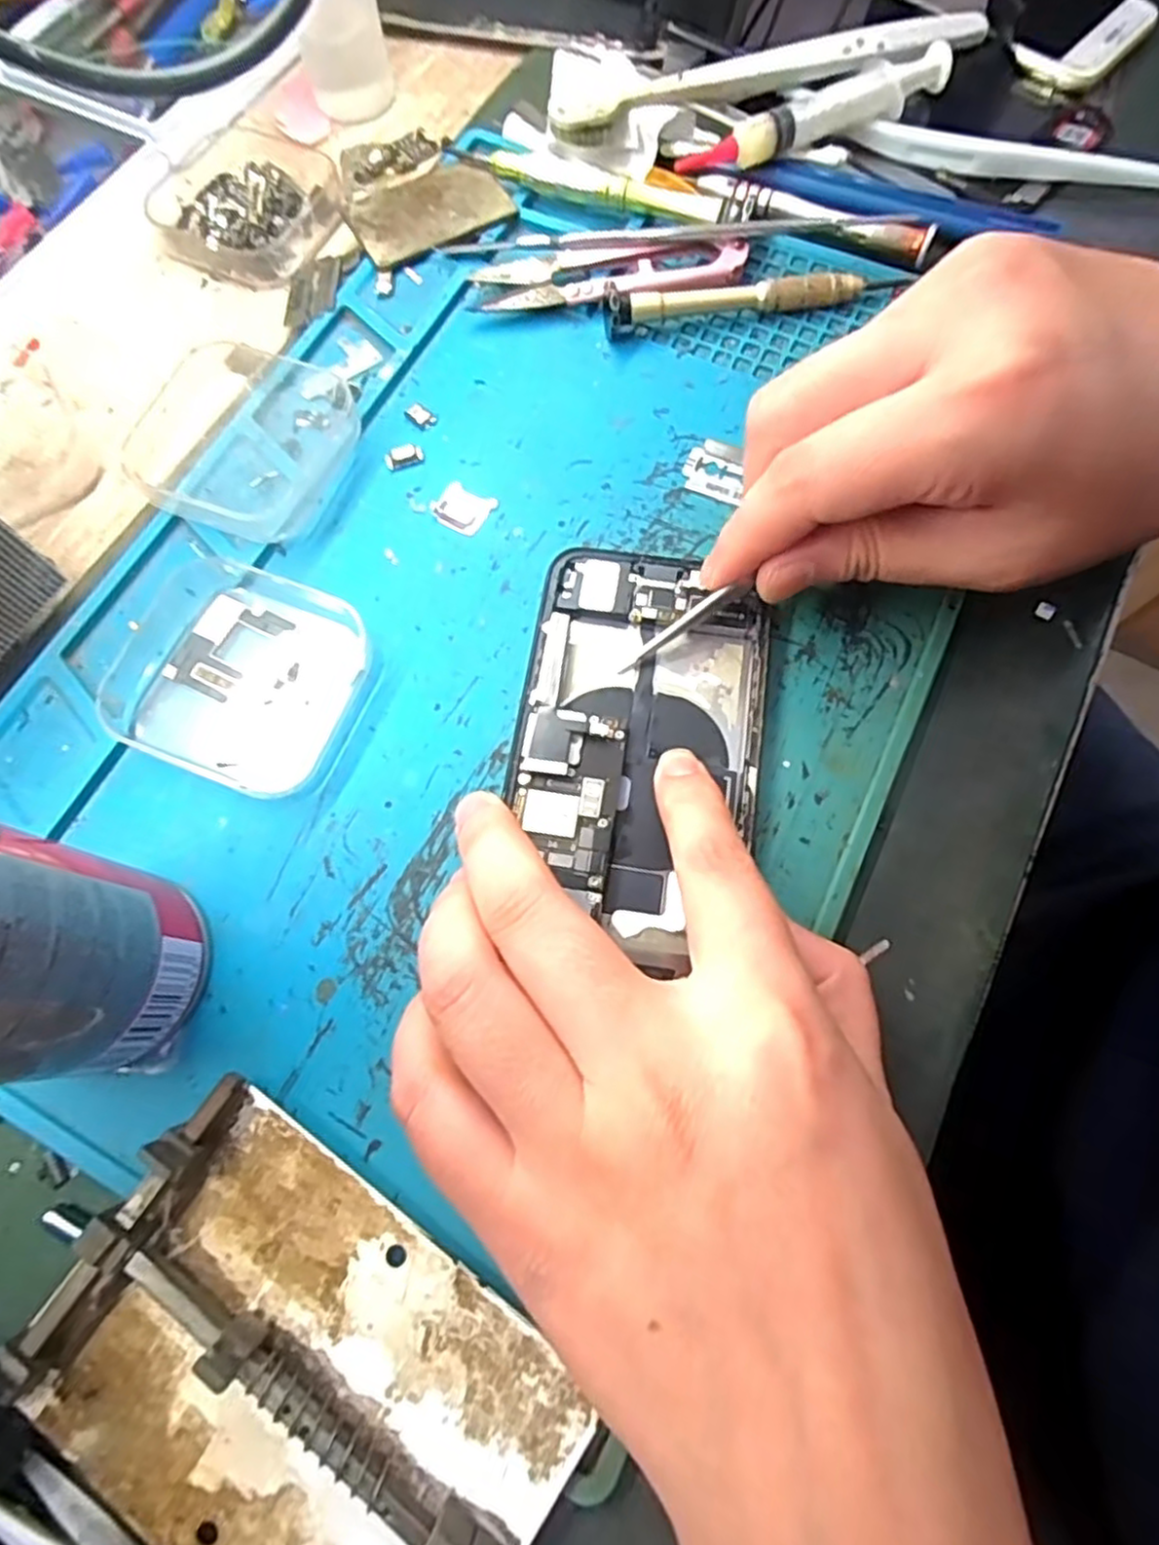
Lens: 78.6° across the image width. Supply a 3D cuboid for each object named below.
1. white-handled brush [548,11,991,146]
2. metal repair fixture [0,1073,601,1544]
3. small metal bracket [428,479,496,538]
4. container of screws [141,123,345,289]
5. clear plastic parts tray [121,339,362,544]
[{"bbox_3d":[0.074,-0.284,0.287,0.185,0.021,0.037,-18,72,-5],"label":"white-handled brush"},{"bbox_3d":[-0.062,0.135,0.154,0.114,0.017,0.078,33,75,11],"label":"metal repair fixture"},{"bbox_3d":[-0.039,-0.089,0.236,0.018,0.004,0.017,30,74,11],"label":"small metal bracket"},{"bbox_3d":[-0.133,-0.229,0.278,0.071,0.017,0.073,-23,72,-6],"label":"container of screws"},{"bbox_3d":[-0.114,-0.114,0.239,0.066,0.017,0.076,19,73,7],"label":"clear plastic parts tray"}]

